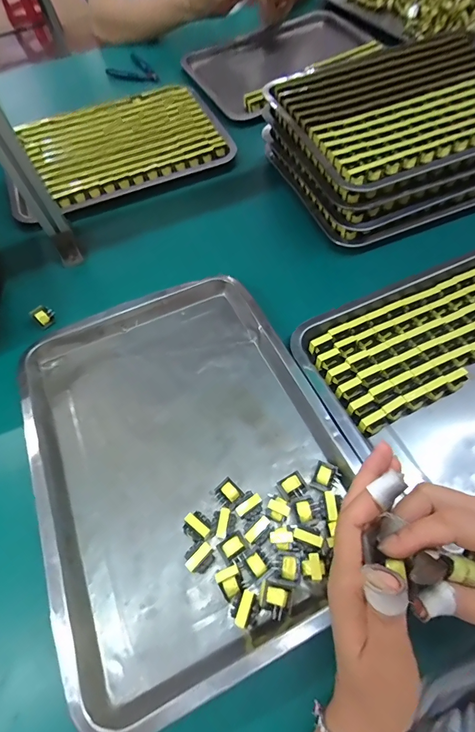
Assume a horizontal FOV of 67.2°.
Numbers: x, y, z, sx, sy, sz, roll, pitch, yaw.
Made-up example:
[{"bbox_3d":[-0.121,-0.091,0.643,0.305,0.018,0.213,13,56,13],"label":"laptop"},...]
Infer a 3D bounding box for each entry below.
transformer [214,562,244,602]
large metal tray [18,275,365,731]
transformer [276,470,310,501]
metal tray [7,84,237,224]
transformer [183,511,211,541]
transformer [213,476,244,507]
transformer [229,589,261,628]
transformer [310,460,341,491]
[{"bbox_3d":[-0.005,0.177,0.294,0.019,0.019,0.022,-29,62,-12],"label":"transformer"},{"bbox_3d":[-0.055,0.072,0.360,0.277,0.030,0.372,-25,62,-10],"label":"large metal tray"},{"bbox_3d":[0.051,0.113,0.332,0.025,0.018,0.022,-28,62,-11],"label":"transformer"},{"bbox_3d":[-0.219,-0.400,0.644,0.366,0.035,0.269,-21,61,-8],"label":"metal tray"},{"bbox_3d":[-0.036,0.145,0.323,0.024,0.022,0.021,40,70,23],"label":"transformer"},{"bbox_3d":[-0.008,0.120,0.336,0.023,0.021,0.021,-38,65,-17],"label":"transformer"},{"bbox_3d":[0.006,0.190,0.282,0.022,0.023,0.024,24,65,17],"label":"transformer"},{"bbox_3d":[0.081,0.101,0.329,0.021,0.012,0.024,21,64,15],"label":"transformer"}]

